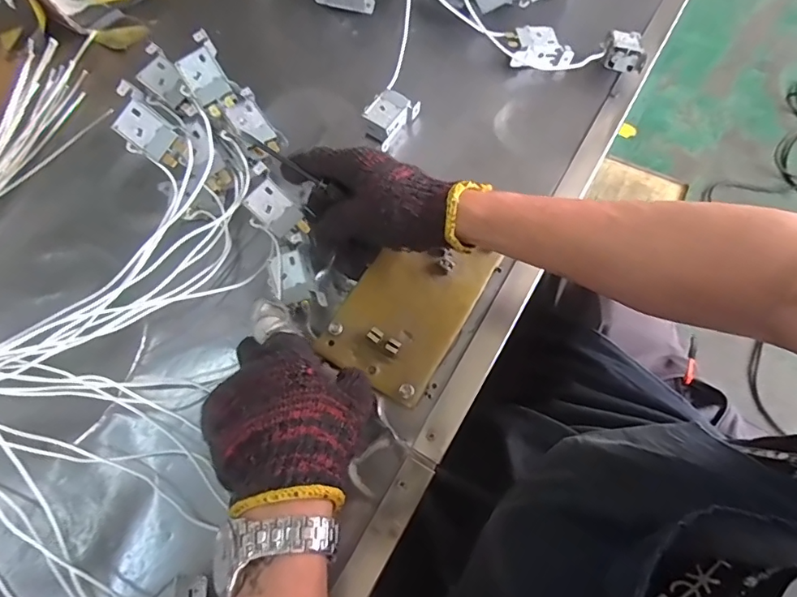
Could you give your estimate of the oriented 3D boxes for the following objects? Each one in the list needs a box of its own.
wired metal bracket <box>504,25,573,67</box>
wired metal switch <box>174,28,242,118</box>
[{"bbox_3d":[0.151,-0.271,0.538,0.072,0.035,0.031,2,69,2],"label":"wired metal bracket"},{"bbox_3d":[-0.161,-0.188,0.416,0.036,0.018,0.064,-32,89,-9],"label":"wired metal switch"}]

